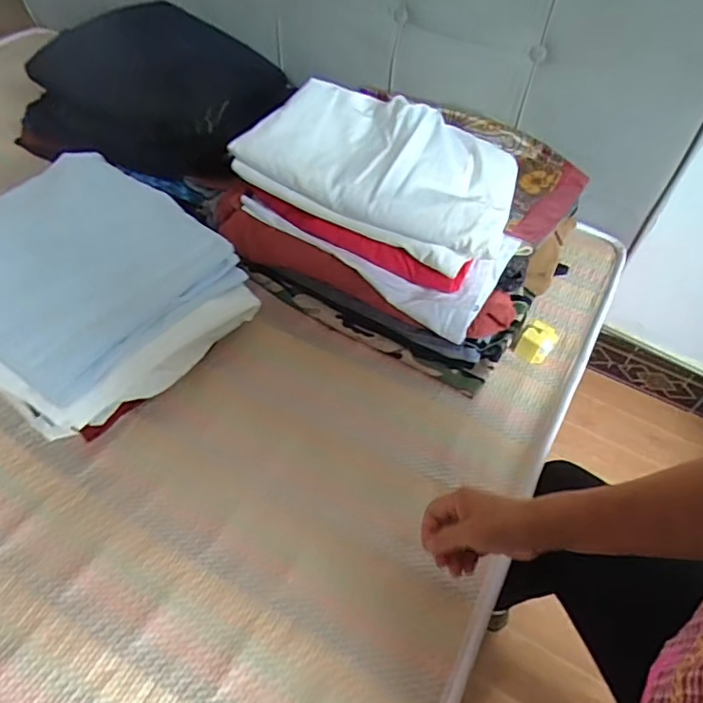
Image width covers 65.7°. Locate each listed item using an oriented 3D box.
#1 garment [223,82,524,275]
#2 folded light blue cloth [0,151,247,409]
[{"bbox_3d":[0.046,-0.262,0.754,0.353,0.098,0.199,25,52,14],"label":"garment"},{"bbox_3d":[-0.328,-0.108,0.677,0.305,0.038,0.305,41,61,5],"label":"folded light blue cloth"}]

